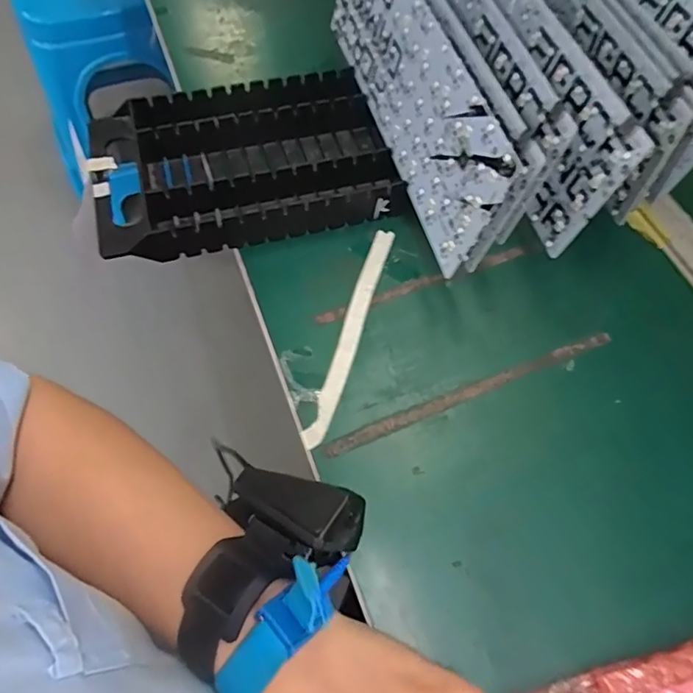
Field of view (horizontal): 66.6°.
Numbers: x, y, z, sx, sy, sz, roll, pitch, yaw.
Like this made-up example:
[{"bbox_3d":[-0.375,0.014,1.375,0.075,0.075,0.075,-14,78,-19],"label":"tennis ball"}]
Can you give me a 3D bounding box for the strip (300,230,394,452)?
[{"bbox_3d":[0.003,-0.011,0.353,0.013,0.008,0.168,17,62,6],"label":"strip"}]

